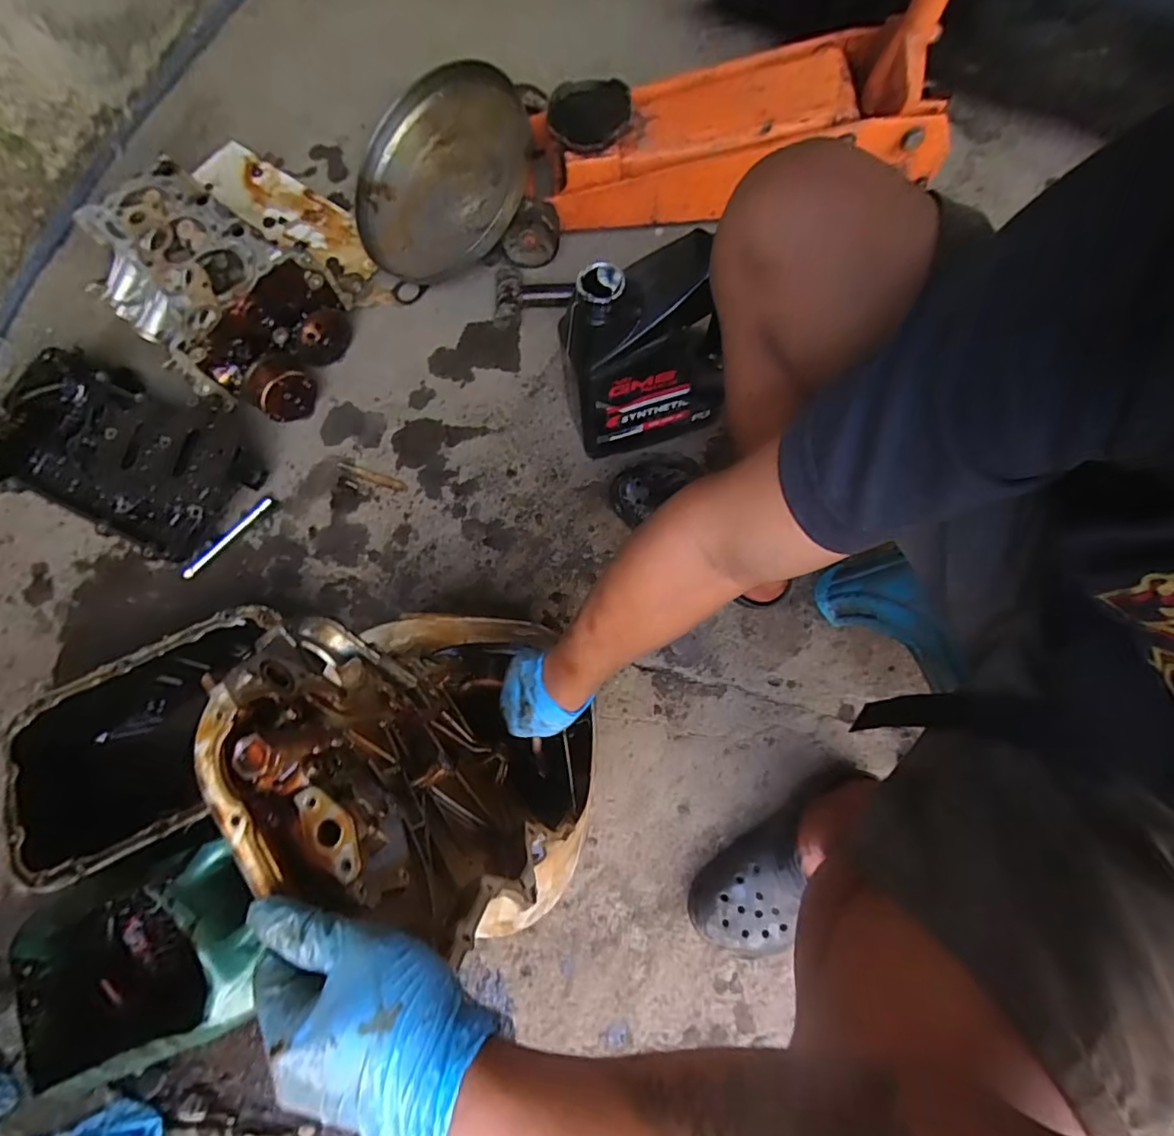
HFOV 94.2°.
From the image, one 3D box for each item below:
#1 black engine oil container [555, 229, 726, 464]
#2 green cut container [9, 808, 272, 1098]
[{"bbox_3d":[0.070,-0.261,0.677,0.191,0.298,0.123,-13,74,0],"label":"black engine oil container"},{"bbox_3d":[-0.485,0.433,0.625,0.205,0.158,0.190,-27,75,-4],"label":"green cut container"}]

